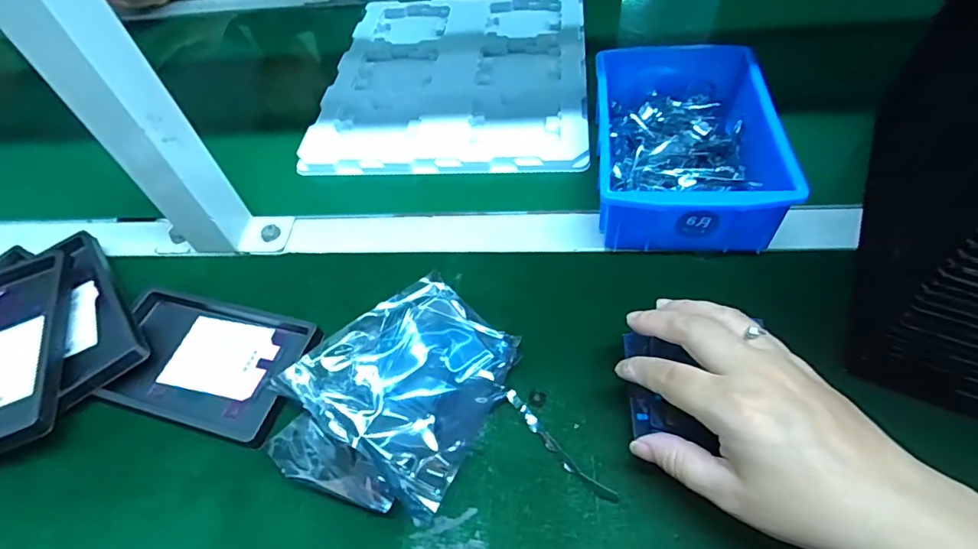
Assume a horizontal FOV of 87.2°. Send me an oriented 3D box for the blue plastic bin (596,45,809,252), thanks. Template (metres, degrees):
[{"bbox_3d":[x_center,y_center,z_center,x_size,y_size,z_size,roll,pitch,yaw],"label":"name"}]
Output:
[{"bbox_3d":[0.155,-0.109,0.423,0.127,0.065,0.196,2,54,8],"label":"blue plastic bin"}]

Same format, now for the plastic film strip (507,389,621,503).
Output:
[{"bbox_3d":[0.041,0.104,0.311,0.010,0.008,0.087,-37,58,-20],"label":"plastic film strip"}]

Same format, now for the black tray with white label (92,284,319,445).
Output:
[{"bbox_3d":[-0.204,0.060,0.371,0.155,0.014,0.093,11,55,14],"label":"black tray with white label"}]

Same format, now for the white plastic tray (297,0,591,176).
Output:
[{"bbox_3d":[-0.034,-0.231,0.570,0.275,0.015,0.327,2,53,7],"label":"white plastic tray"}]

